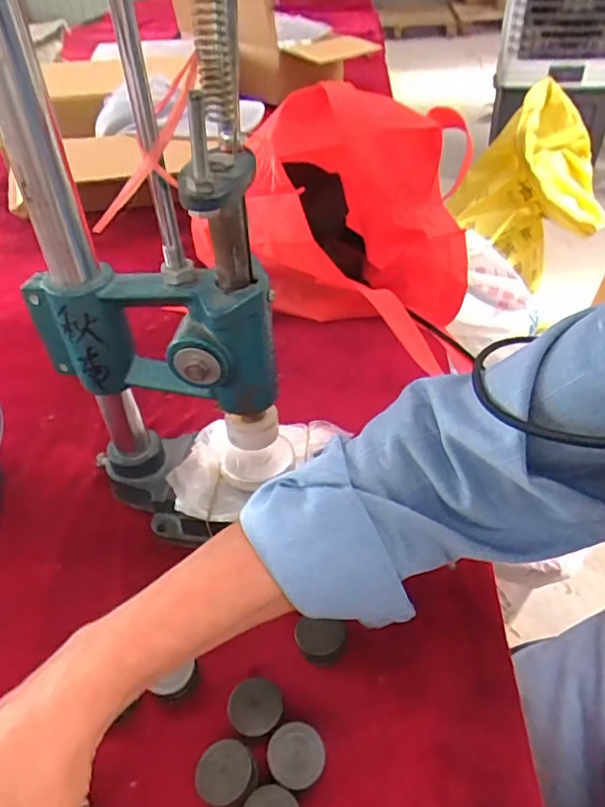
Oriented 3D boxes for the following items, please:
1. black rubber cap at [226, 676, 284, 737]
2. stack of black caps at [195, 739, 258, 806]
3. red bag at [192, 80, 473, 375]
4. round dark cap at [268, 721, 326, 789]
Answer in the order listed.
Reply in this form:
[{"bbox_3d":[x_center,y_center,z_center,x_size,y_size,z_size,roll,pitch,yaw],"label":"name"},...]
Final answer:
[{"bbox_3d":[-0.029,0.189,0.345,0.033,0.010,0.034,-1,42,1],"label":"black rubber cap"},{"bbox_3d":[-0.044,0.213,0.318,0.032,0.023,0.035,-29,49,-26],"label":"stack of black caps"},{"bbox_3d":[0.063,-0.184,0.586,0.219,0.250,0.182,24,49,26],"label":"red bag"},{"bbox_3d":[-0.003,0.207,0.325,0.033,0.016,0.032,-1,42,1],"label":"round dark cap"}]

